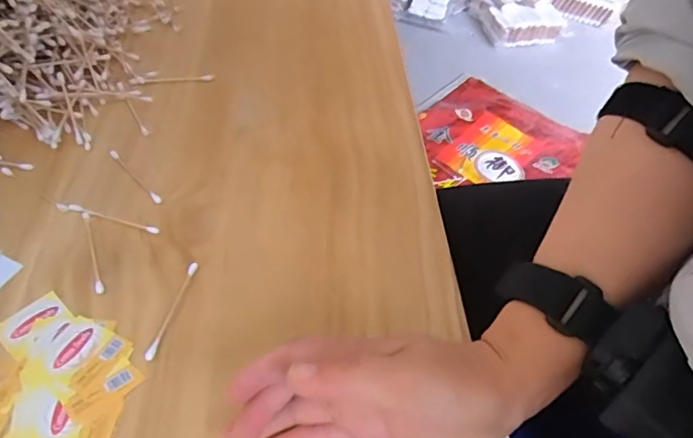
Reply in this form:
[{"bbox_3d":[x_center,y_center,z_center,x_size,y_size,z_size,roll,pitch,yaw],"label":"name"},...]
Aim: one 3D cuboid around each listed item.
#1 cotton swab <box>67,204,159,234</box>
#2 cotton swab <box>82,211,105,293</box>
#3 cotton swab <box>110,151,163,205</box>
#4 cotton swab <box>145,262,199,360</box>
[{"bbox_3d":[-0.169,-0.001,0.376,0.071,0.004,0.007,17,47,9],"label":"cotton swab"},{"bbox_3d":[-0.175,0.021,0.357,0.006,0.004,0.073,-16,51,-21],"label":"cotton swab"},{"bbox_3d":[-0.166,-0.035,0.406,0.005,0.004,0.074,-33,58,-31],"label":"cotton swab"},{"bbox_3d":[-0.111,0.056,0.333,0.006,0.004,0.071,13,47,5],"label":"cotton swab"}]

